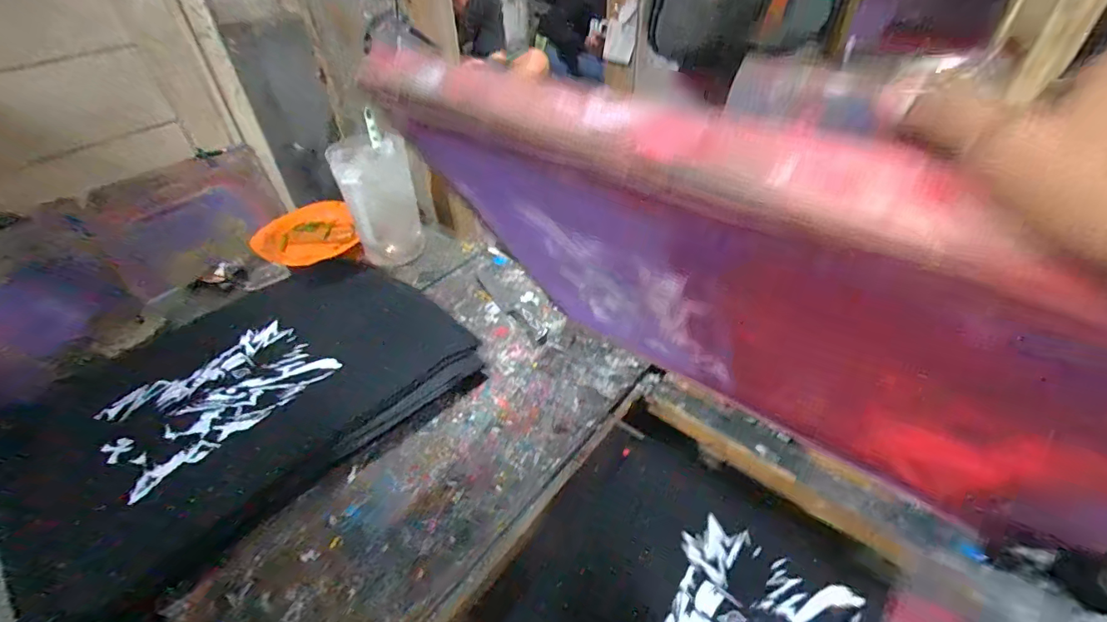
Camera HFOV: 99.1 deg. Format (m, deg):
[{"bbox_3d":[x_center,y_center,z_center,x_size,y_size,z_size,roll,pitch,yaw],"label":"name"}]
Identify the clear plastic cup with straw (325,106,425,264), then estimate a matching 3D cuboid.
[{"bbox_3d":[-0.314,-0.199,0.866,0.122,0.227,0.132,-11,41,-11],"label":"clear plastic cup with straw"}]

